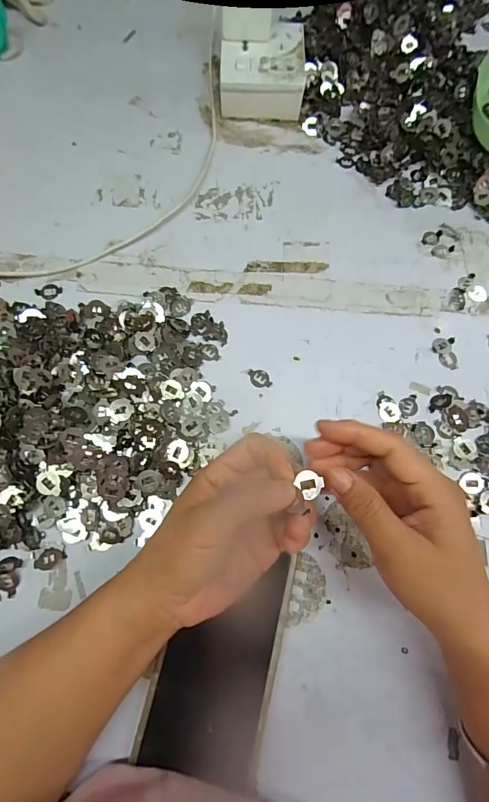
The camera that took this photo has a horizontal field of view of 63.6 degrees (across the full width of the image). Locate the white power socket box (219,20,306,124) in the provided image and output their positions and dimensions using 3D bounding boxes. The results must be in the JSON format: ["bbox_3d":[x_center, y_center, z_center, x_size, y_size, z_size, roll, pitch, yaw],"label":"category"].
[{"bbox_3d":[0.018,-0.350,0.423,0.084,0.042,0.086,1,74,-2],"label":"white power socket box"}]

